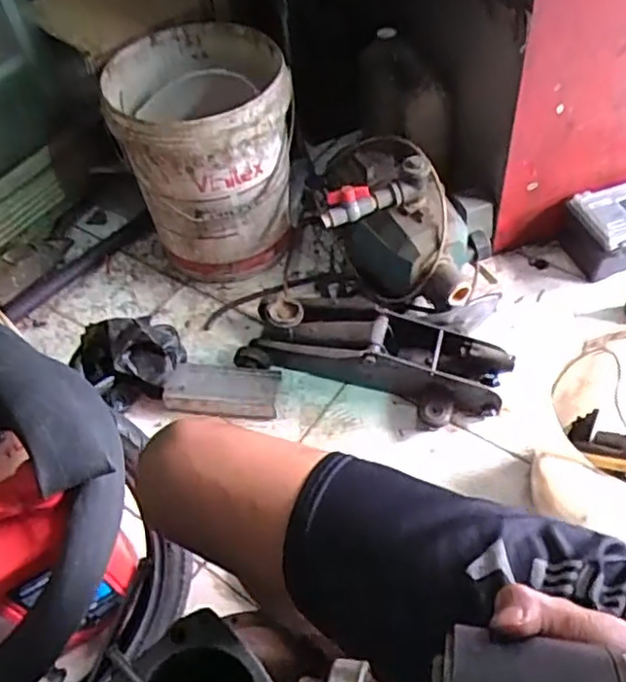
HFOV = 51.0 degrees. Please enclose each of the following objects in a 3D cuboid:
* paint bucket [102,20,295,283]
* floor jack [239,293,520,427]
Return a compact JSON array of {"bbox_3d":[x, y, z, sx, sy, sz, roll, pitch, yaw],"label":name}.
[{"bbox_3d":[-0.180,-0.330,1.208,0.289,0.385,0.301,-3,52,4],"label":"paint bucket"},{"bbox_3d":[0.096,0.017,1.067,0.425,0.110,0.151,13,55,16],"label":"floor jack"}]

